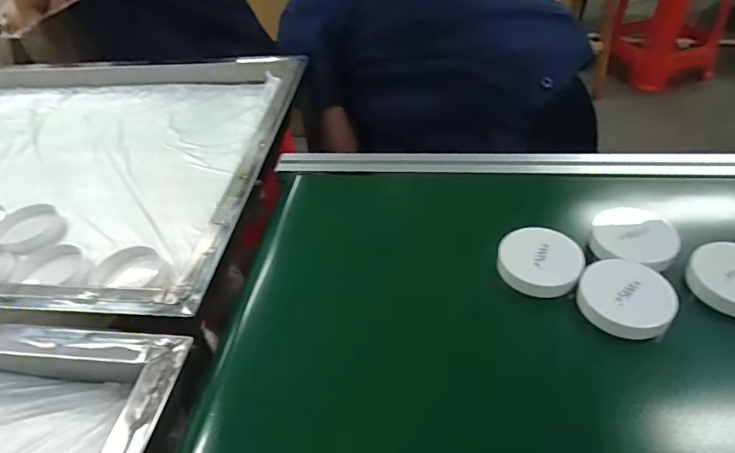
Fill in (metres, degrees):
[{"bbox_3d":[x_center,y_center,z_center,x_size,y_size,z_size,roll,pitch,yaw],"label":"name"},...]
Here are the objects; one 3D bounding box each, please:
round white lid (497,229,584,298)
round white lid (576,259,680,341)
[{"bbox_3d":[0.167,0.034,0.470,0.077,0.015,0.077,-7,41,6],"label":"round white lid"},{"bbox_3d":[0.231,0.064,0.434,0.077,0.016,0.076,2,43,16],"label":"round white lid"}]

